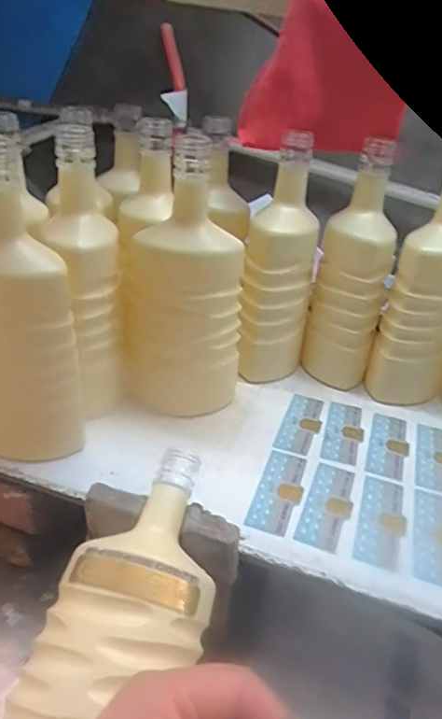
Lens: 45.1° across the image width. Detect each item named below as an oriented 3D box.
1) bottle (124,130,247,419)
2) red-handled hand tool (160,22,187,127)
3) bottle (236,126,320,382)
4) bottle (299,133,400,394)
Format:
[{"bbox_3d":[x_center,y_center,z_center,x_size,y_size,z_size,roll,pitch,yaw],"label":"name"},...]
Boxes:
[{"bbox_3d":[-0.034,-0.065,0.497,0.099,0.243,0.078,-11,39,-21],"label":"bottle"},{"bbox_3d":[-0.079,-0.444,0.832,0.040,0.152,0.031,-7,-7,-16],"label":"red-handled hand tool"},{"bbox_3d":[0.061,-0.095,0.560,0.076,0.234,0.079,9,36,5],"label":"bottle"},{"bbox_3d":[0.140,-0.092,0.562,0.072,0.242,0.066,12,37,9],"label":"bottle"}]

